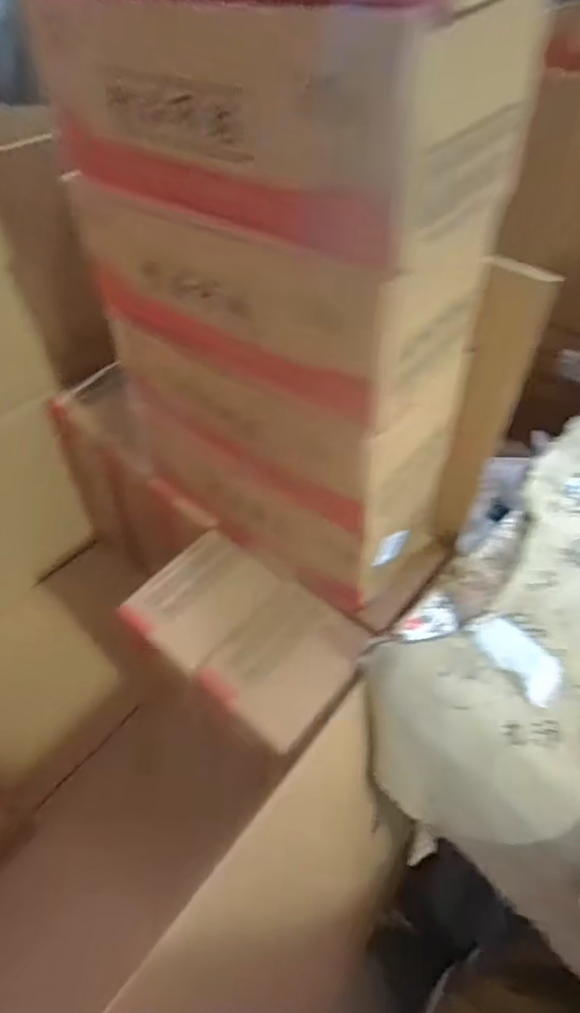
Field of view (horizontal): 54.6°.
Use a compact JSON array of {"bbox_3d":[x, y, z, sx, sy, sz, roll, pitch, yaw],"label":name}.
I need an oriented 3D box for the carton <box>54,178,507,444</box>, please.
[{"bbox_3d":[-0.016,-0.187,0.433,0.296,0.108,0.136,31,58,28],"label":"carton"}]

